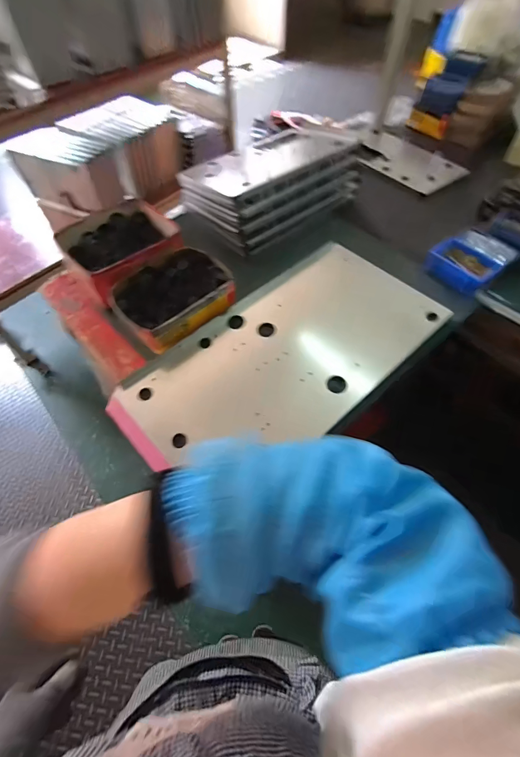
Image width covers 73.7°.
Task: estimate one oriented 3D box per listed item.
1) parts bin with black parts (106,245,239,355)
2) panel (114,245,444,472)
[{"bbox_3d":[-0.203,-0.185,0.809,0.257,0.088,0.186,-40,65,-23],"label":"parts bin with black parts"},{"bbox_3d":[0.058,-0.046,0.747,0.690,0.024,0.350,-38,64,-18],"label":"panel"}]

